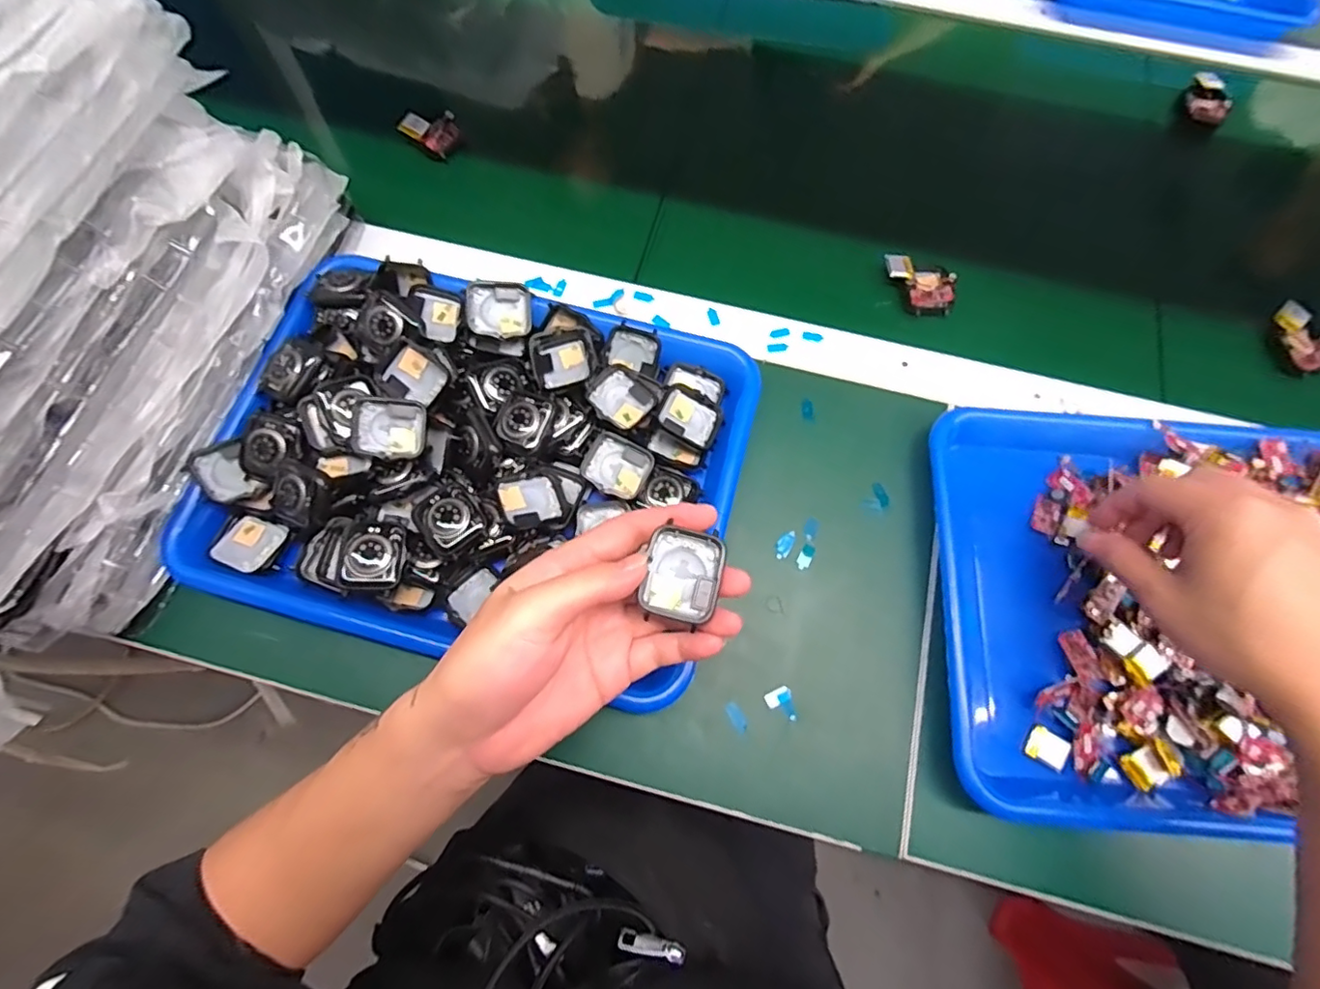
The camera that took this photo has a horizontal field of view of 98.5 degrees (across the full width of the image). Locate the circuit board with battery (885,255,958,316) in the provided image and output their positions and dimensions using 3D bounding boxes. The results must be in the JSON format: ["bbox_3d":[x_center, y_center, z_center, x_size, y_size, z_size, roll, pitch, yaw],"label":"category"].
[{"bbox_3d":[0.202,-0.164,0.448,0.054,0.012,0.043,9,82,3],"label":"circuit board with battery"}]

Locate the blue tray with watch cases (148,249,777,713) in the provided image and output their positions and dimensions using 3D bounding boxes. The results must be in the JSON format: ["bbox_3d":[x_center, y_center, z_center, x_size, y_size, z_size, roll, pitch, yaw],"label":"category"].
[{"bbox_3d":[-0.117,-0.025,0.371,0.322,0.047,0.249,16,72,4],"label":"blue tray with watch cases"}]

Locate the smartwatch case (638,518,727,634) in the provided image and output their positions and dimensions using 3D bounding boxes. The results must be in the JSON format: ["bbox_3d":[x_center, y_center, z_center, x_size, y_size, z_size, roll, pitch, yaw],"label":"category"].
[{"bbox_3d":[0.012,0.039,0.274,0.035,0.010,0.042,13,72,3],"label":"smartwatch case"}]

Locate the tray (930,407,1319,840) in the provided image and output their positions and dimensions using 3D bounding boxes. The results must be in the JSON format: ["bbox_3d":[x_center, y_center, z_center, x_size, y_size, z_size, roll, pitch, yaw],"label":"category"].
[{"bbox_3d":[0.341,0.073,0.361,0.329,0.039,0.249,5,72,1],"label":"tray"}]

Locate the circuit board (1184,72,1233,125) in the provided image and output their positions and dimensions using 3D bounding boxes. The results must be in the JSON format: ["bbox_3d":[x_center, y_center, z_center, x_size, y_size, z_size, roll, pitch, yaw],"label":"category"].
[{"bbox_3d":[0.502,-0.361,0.521,0.030,0.017,0.047,13,72,3],"label":"circuit board"}]

